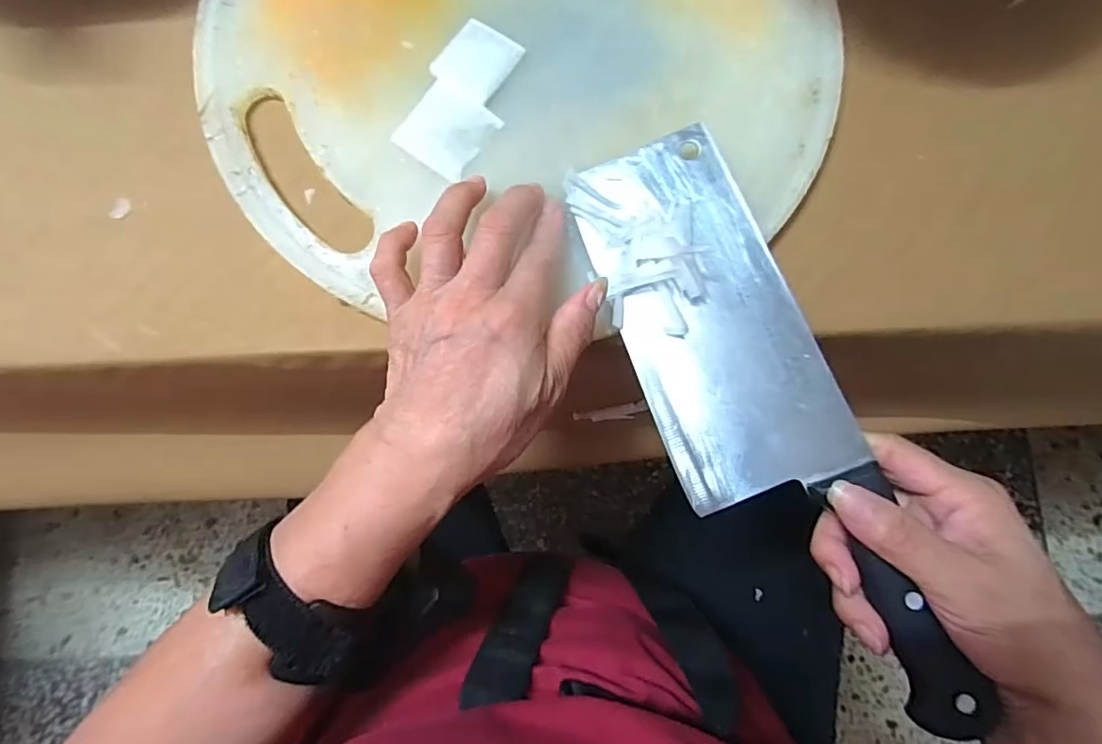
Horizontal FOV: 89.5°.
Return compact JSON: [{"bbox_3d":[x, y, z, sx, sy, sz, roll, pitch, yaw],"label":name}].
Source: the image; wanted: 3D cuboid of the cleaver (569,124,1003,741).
[{"bbox_3d":[0.095,0.017,0.255,0.081,0.023,0.284,-25,78,-4],"label":"cleaver"}]

